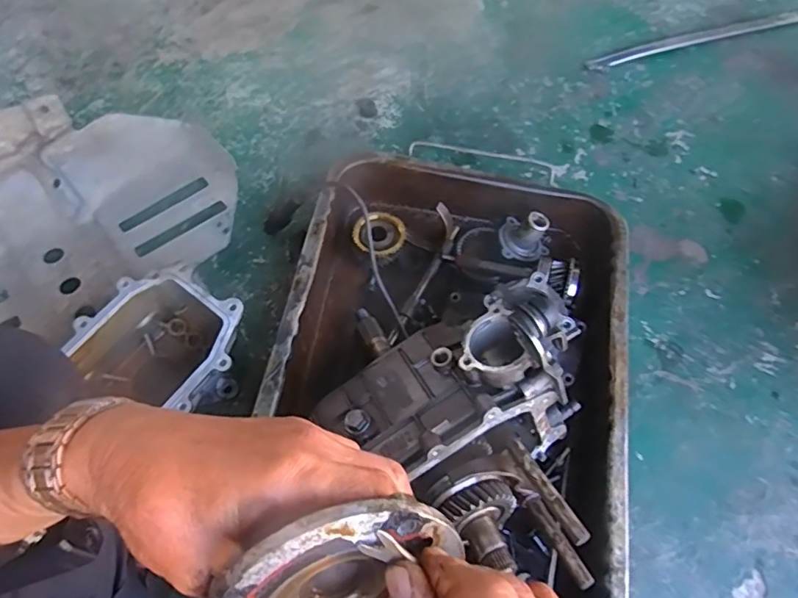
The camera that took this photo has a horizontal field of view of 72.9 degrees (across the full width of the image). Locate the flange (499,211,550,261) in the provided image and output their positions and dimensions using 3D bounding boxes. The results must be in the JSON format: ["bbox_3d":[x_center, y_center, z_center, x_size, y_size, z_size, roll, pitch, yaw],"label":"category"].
[{"bbox_3d":[0.194,-0.095,0.836,0.080,0.054,0.069,34,68,12],"label":"flange"}]

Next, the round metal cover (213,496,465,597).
[{"bbox_3d":[-0.033,0.126,0.233,0.095,0.110,0.023,11,25,-34],"label":"round metal cover"}]

